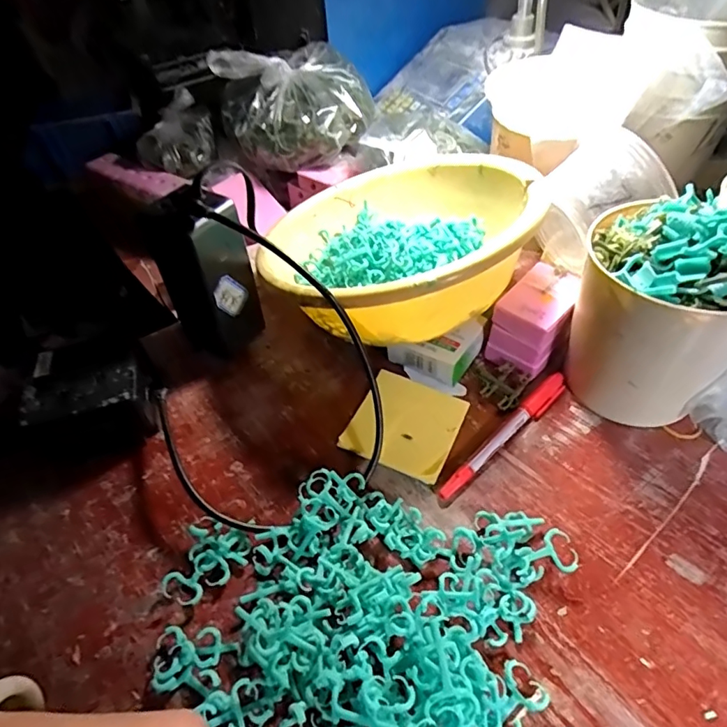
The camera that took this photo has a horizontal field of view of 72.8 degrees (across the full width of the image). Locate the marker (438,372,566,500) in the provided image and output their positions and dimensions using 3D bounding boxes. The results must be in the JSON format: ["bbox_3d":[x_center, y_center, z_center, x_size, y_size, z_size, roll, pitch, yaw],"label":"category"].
[{"bbox_3d":[0.103,0.050,0.353,0.138,0.010,0.015,-37,55,-26],"label":"marker"}]

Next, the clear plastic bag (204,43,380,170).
[{"bbox_3d":[-0.070,-0.274,0.516,0.154,0.090,0.091,-11,48,-5],"label":"clear plastic bag"}]

